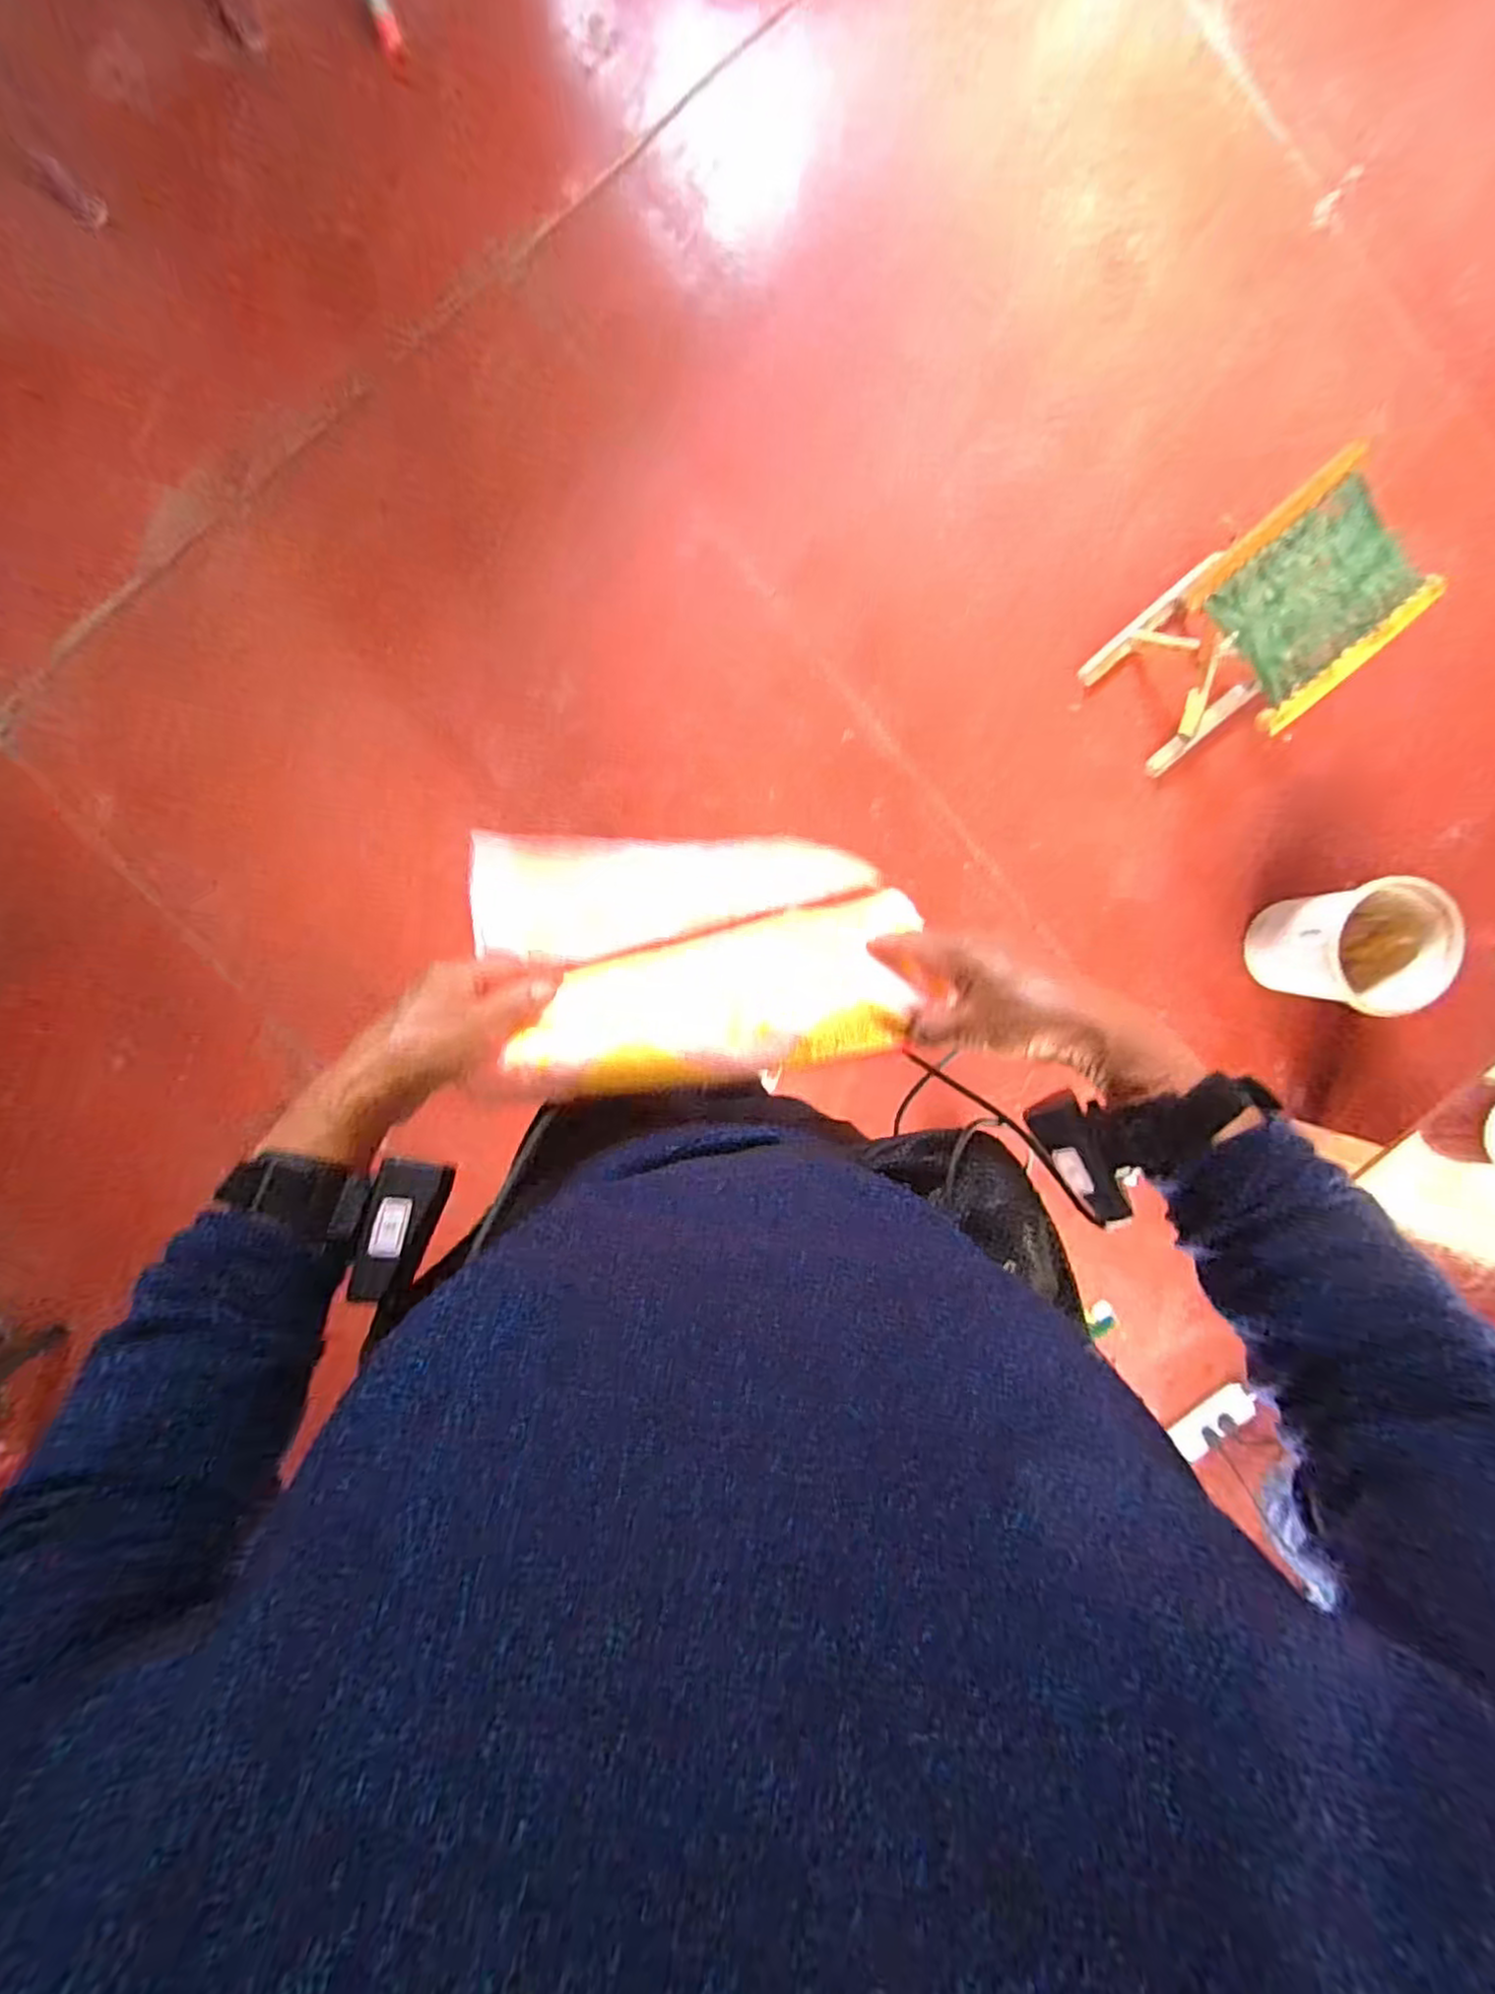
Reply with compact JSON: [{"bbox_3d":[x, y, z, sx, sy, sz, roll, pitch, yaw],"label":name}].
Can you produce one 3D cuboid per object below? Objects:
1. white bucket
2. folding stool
[{"bbox_3d":[0.997,-0.086,1.202,0.181,0.237,0.205,-4,92,-3],"label":"white bucket"},{"bbox_3d":[0.769,-0.561,1.112,0.289,0.296,0.255,-41,96,2],"label":"folding stool"}]

